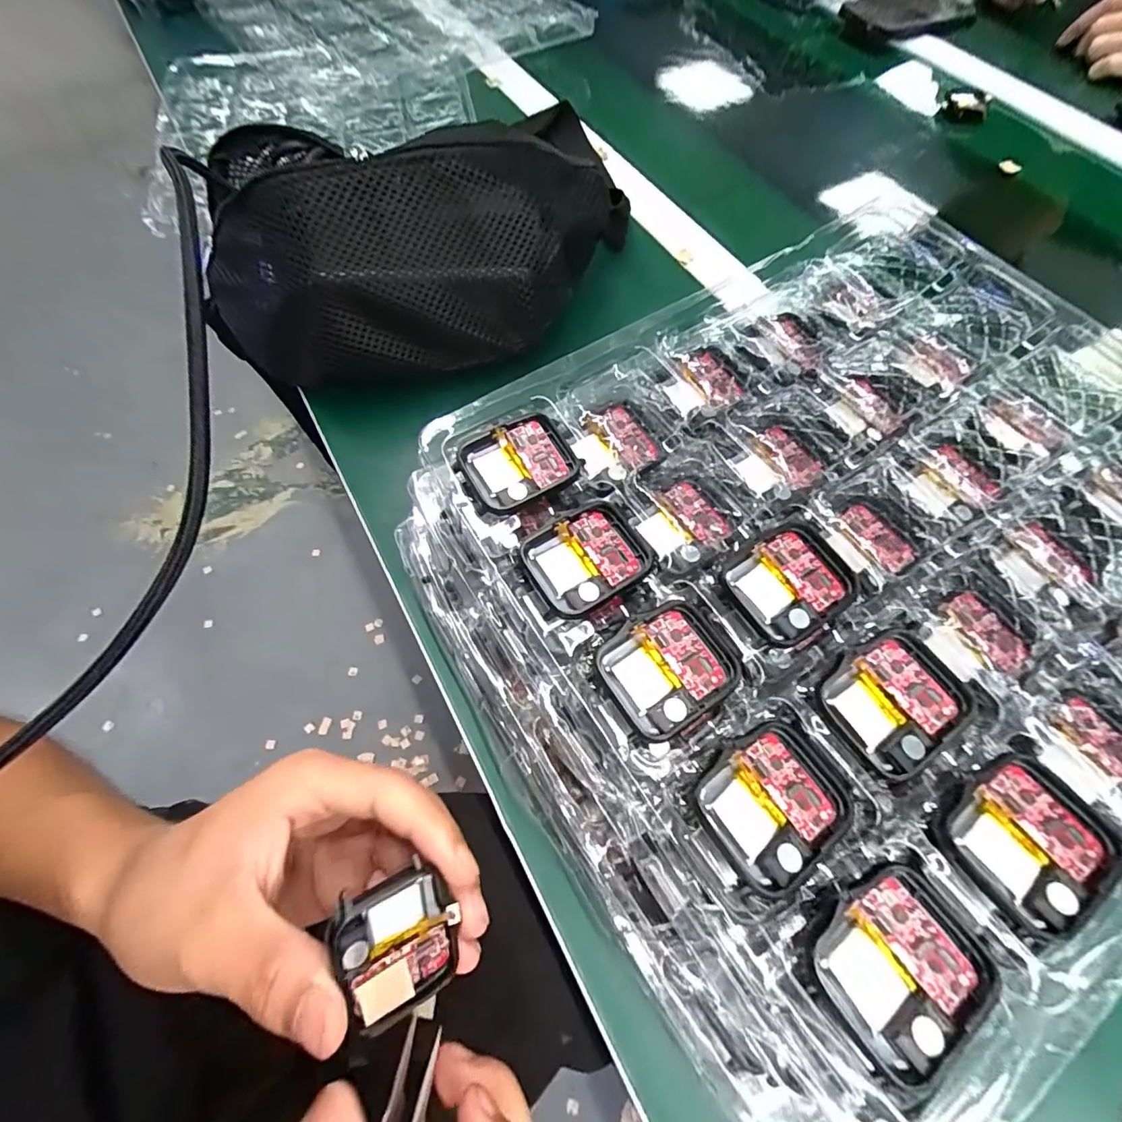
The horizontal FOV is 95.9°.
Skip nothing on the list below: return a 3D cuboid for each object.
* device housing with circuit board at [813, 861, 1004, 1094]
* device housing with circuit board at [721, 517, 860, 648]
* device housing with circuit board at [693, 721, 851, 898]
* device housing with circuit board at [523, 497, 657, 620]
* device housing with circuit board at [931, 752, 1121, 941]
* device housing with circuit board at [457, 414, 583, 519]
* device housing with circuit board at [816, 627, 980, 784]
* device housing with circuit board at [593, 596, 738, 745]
[{"bbox_3d":[0.092,0.109,0.136,0.043,0.007,0.038,-29,69,-14],"label":"device housing with circuit board"},{"bbox_3d":[0.086,0.007,0.187,0.045,0.005,0.036,-29,69,-13],"label":"device housing with circuit board"},{"bbox_3d":[0.065,0.073,0.155,0.042,0.007,0.036,-34,70,-15],"label":"device housing with circuit board"},{"bbox_3d":[0.010,-0.001,0.191,0.046,0.006,0.037,-30,69,-14],"label":"device housing with circuit board"},{"bbox_3d":[0.138,0.081,0.148,0.044,0.008,0.037,-33,69,-15],"label":"device housing with circuit board"},{"bbox_3d":[-0.016,-0.040,0.208,0.045,0.006,0.038,-29,69,-14],"label":"device housing with circuit board"},{"bbox_3d":[0.112,0.046,0.169,0.045,0.007,0.037,-31,69,-14],"label":"device housing with circuit board"},{"bbox_3d":[0.037,0.036,0.174,0.044,0.005,0.037,-27,68,-13],"label":"device housing with circuit board"}]

